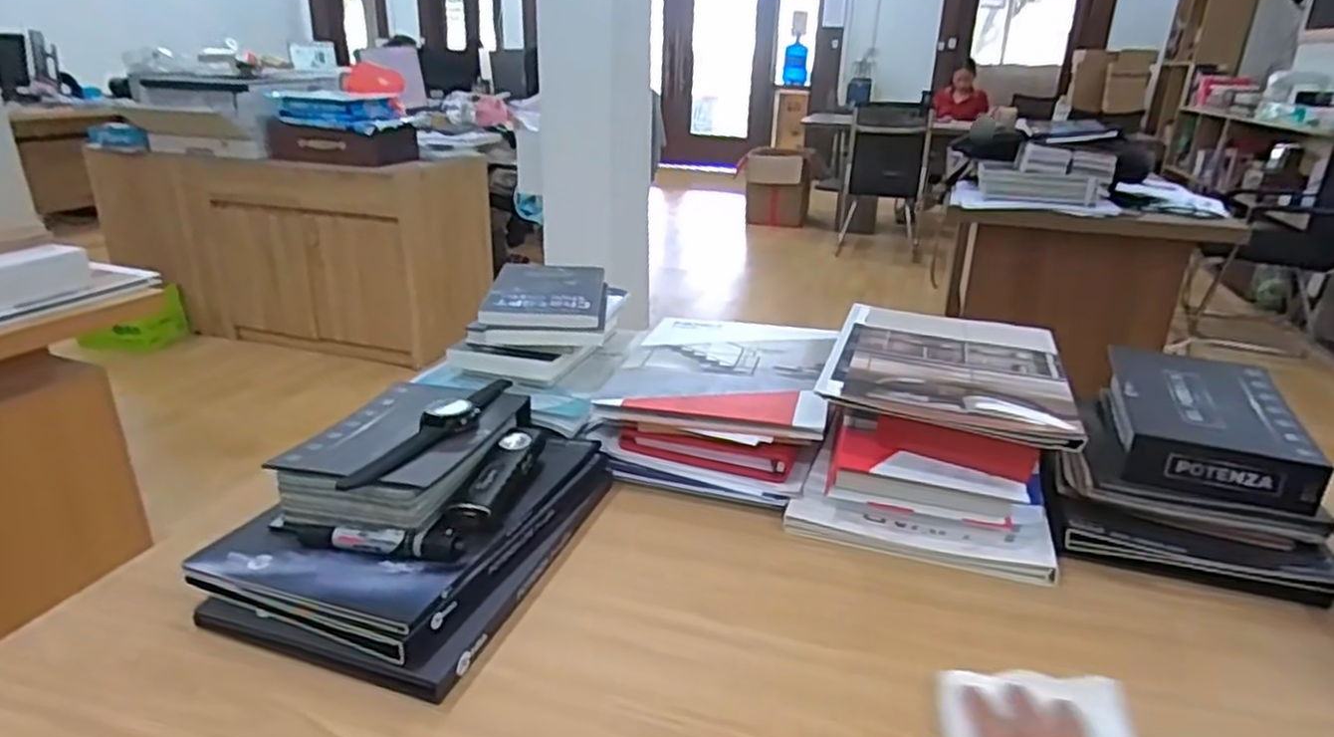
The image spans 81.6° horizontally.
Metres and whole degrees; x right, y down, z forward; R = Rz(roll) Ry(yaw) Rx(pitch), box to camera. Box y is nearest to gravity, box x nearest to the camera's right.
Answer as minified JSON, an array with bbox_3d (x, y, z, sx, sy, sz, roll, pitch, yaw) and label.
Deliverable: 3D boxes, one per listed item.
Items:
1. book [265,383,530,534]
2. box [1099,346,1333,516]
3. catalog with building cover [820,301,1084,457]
[{"bbox_3d":[-0.226,0.066,0.692,0.138,0.046,0.218,6,23,12],"label":"book"},{"bbox_3d":[0.512,0.048,0.749,0.146,0.060,0.211,8,23,16],"label":"box"},{"bbox_3d":[0.284,-0.005,0.785,0.218,0.018,0.275,9,23,18],"label":"catalog with building cover"}]

